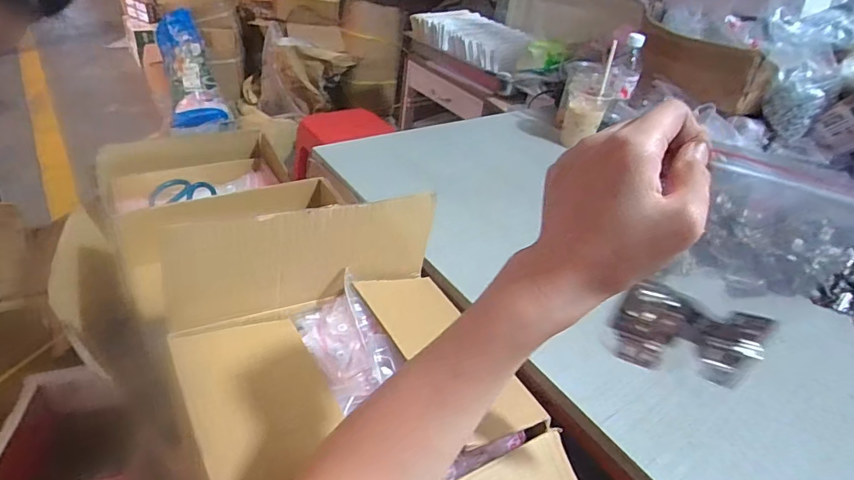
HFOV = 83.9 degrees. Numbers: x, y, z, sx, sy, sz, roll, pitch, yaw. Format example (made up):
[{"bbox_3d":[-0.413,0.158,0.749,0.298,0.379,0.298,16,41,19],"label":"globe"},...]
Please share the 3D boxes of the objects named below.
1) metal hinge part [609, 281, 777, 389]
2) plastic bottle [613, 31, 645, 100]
[{"bbox_3d":[0.184,0.066,0.337,0.095,0.054,0.032,10,36,2],"label":"metal hinge part"},{"bbox_3d":[0.422,-0.361,0.989,0.047,0.131,0.039,12,15,5],"label":"plastic bottle"}]

